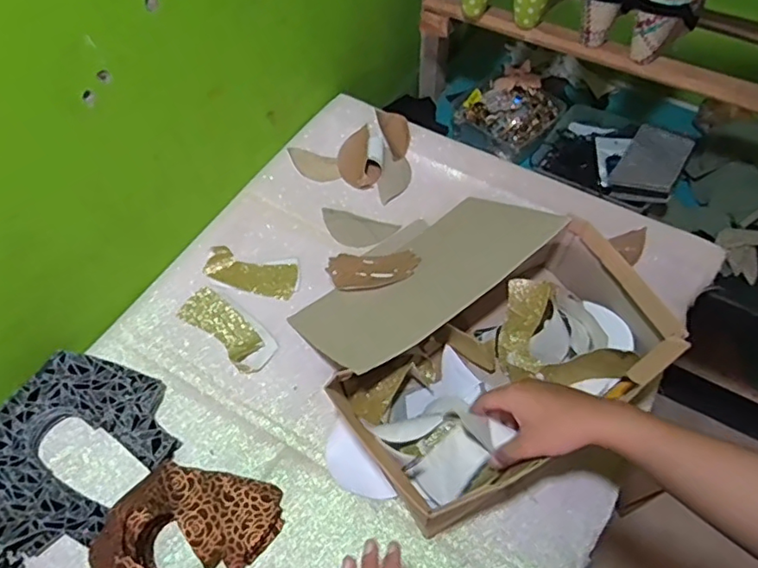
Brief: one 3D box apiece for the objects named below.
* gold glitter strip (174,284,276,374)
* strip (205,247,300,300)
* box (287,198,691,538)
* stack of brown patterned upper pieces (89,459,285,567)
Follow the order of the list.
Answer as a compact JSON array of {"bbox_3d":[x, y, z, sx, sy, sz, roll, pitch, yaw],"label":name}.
[{"bbox_3d":[-0.186,0.052,0.704,0.136,0.010,0.060,35,63,22],"label":"gold glitter strip"},{"bbox_3d":[-0.168,-0.017,0.740,0.123,0.016,0.060,7,56,6],"label":"strip"},{"bbox_3d":[0.097,0.047,0.640,0.349,0.106,0.324,-30,61,-18],"label":"box"},{"bbox_3d":[-0.196,0.255,0.549,0.136,0.047,0.181,28,61,18],"label":"stack of brown patterned upper pieces"}]

